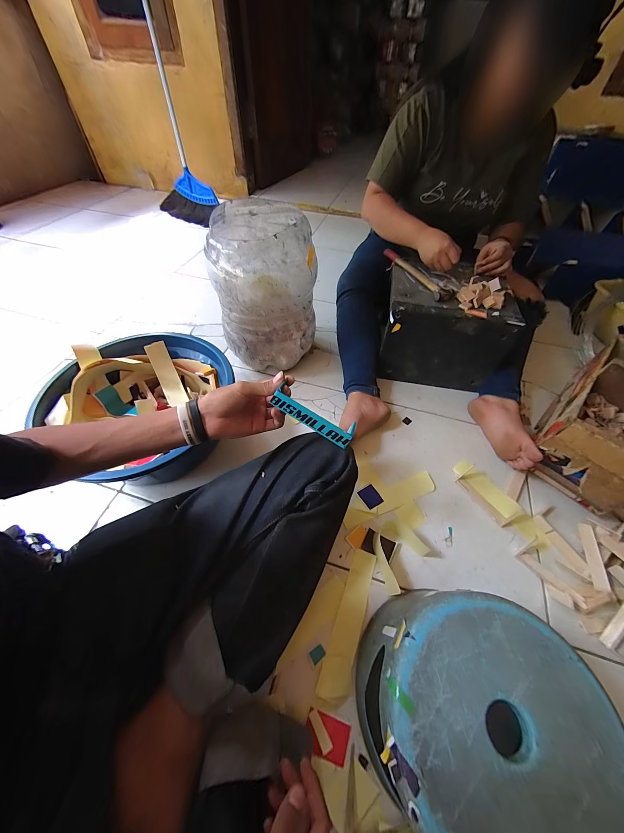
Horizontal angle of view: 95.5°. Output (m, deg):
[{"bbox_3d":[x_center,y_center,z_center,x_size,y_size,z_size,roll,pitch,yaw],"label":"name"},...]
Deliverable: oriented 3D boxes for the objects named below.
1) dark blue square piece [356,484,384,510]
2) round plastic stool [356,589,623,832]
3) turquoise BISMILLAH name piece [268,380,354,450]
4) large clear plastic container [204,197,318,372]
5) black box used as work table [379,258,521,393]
[{"bbox_3d":[0.119,0.162,0.572,0.038,0.004,0.042,-24,58,-18],"label":"dark blue square piece"},{"bbox_3d":[0.179,0.346,0.339,0.222,0.164,0.228,1,53,-1],"label":"round plastic stool"},{"bbox_3d":[0.002,0.001,0.358,0.109,0.019,0.024,30,57,1],"label":"turquoise BISMILLAH name piece"},{"bbox_3d":[-0.104,-0.304,0.681,0.224,0.285,0.222,5,54,3],"label":"large clear plastic container"},{"bbox_3d":[0.324,-0.235,0.731,0.272,0.202,0.253,10,54,6],"label":"black box used as work table"}]

